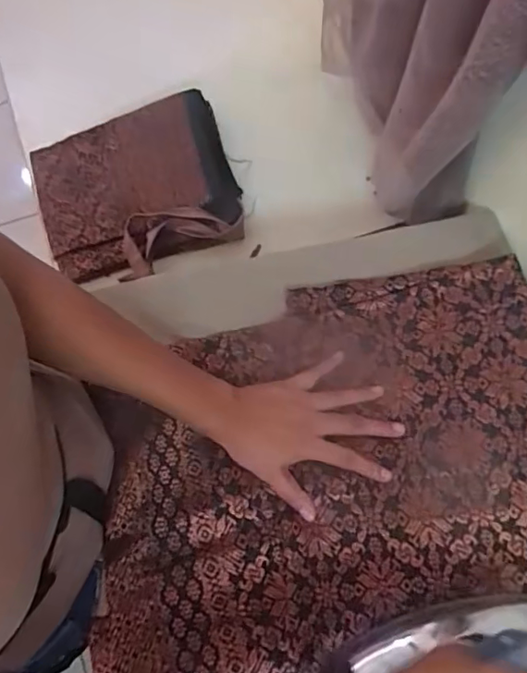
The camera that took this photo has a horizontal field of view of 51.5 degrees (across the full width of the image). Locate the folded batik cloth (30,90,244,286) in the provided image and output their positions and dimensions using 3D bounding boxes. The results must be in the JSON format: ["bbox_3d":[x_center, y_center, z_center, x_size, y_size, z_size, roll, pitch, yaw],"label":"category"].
[{"bbox_3d":[-0.167,-0.194,0.729,0.252,0.045,0.213,-18,74,-4],"label":"folded batik cloth"}]

